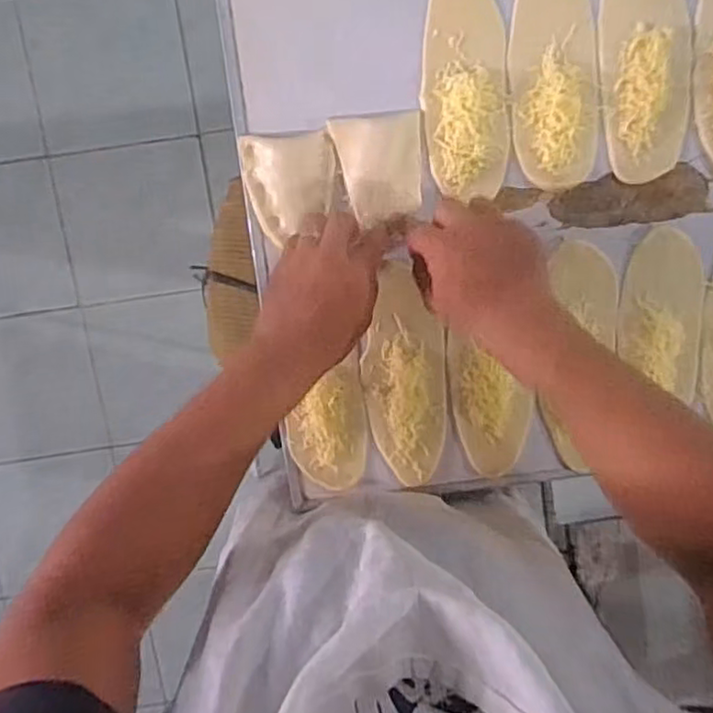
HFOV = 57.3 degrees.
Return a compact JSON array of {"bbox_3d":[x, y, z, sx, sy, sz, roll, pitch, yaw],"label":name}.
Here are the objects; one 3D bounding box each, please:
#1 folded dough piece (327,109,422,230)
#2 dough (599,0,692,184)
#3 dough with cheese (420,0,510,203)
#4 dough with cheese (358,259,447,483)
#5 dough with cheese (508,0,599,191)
[{"bbox_3d":[0.022,-0.159,0.546,0.071,0.018,0.083,-9,98,1],"label":"folded dough piece"},{"bbox_3d":[0.242,-0.243,0.541,0.072,0.008,0.183,-5,98,1],"label":"dough"},{"bbox_3d":[0.091,-0.222,0.543,0.069,0.009,0.172,-4,98,0],"label":"dough with cheese"},{"bbox_3d":[0.043,0.016,0.579,0.071,0.009,0.193,-2,98,0],"label":"dough with cheese"},{"bbox_3d":[0.166,-0.233,0.543,0.072,0.013,0.178,-5,98,1],"label":"dough with cheese"}]

